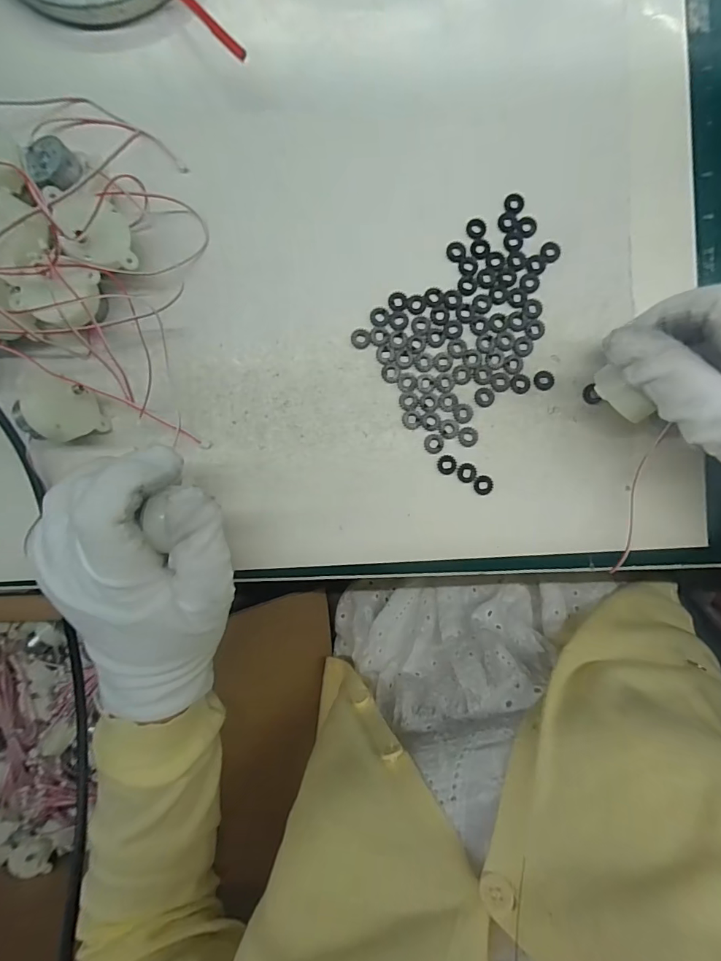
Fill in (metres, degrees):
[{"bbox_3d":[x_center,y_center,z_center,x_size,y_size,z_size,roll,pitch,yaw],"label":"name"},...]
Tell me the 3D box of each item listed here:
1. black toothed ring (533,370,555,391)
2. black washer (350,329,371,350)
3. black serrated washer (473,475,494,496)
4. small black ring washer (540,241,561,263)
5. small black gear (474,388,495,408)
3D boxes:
[{"bbox_3d":[0.099,-0.054,0.235,0.011,0.004,0.011,0,91,1],"label":"black toothed ring"},{"bbox_3d":[0.000,-0.077,0.236,0.011,0.004,0.011,0,91,1],"label":"black washer"},{"bbox_3d":[0.067,0.003,0.236,0.010,0.004,0.010,0,91,1],"label":"black serrated washer"},{"bbox_3d":[0.102,-0.123,0.233,0.011,0.004,0.011,41,91,-1],"label":"small black ring washer"},{"bbox_3d":[0.067,-0.045,0.235,0.011,0.004,0.011,0,91,1],"label":"small black gear"}]

